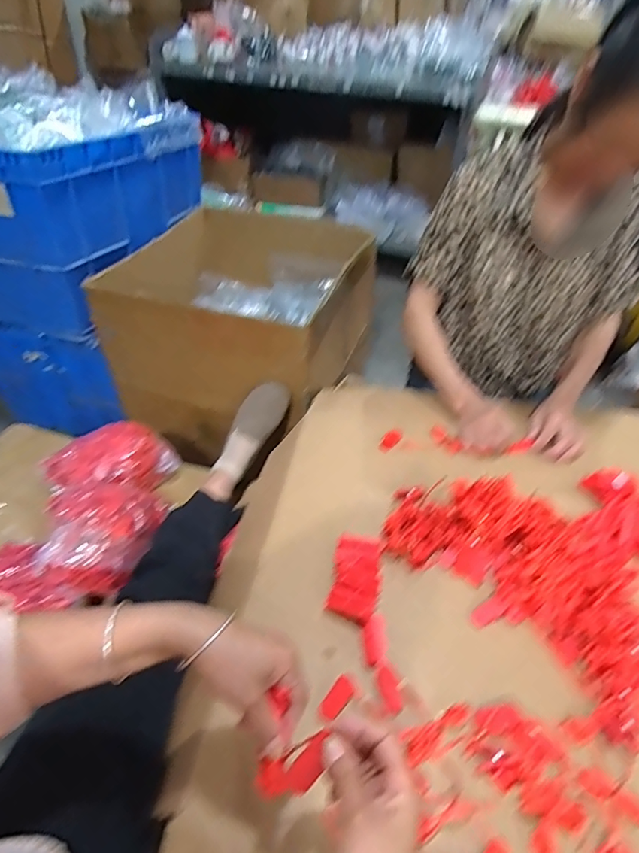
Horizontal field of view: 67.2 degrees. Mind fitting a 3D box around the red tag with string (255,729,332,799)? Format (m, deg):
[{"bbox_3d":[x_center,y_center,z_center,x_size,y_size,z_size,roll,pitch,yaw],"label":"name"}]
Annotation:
[{"bbox_3d":[-0.018,0.271,0.381,0.067,0.008,0.031,-33,48,2],"label":"red tag with string"}]

